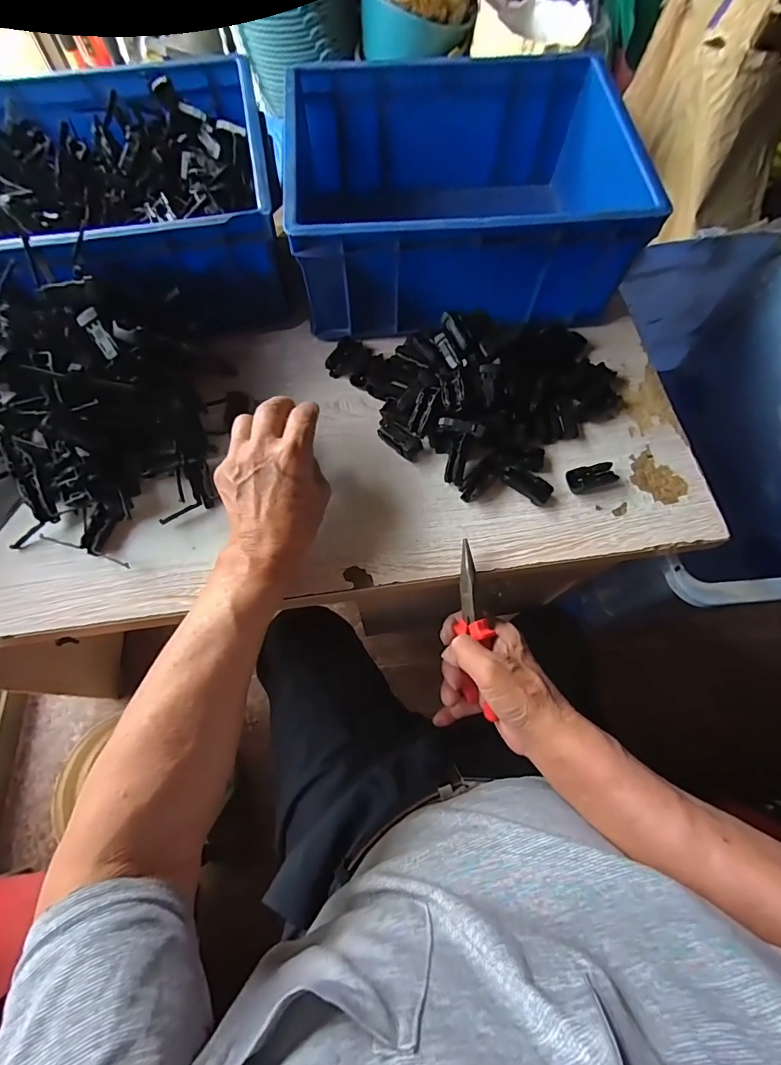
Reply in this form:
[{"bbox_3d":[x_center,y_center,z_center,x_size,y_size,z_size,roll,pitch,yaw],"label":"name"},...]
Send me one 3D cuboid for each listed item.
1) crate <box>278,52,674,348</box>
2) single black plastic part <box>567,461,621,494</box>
[{"bbox_3d":[0.067,-0.362,0.495,0.330,0.128,0.274,-5,68,-3],"label":"crate"},{"bbox_3d":[0.193,-0.053,0.435,0.047,0.011,0.023,-13,69,-6],"label":"single black plastic part"}]

